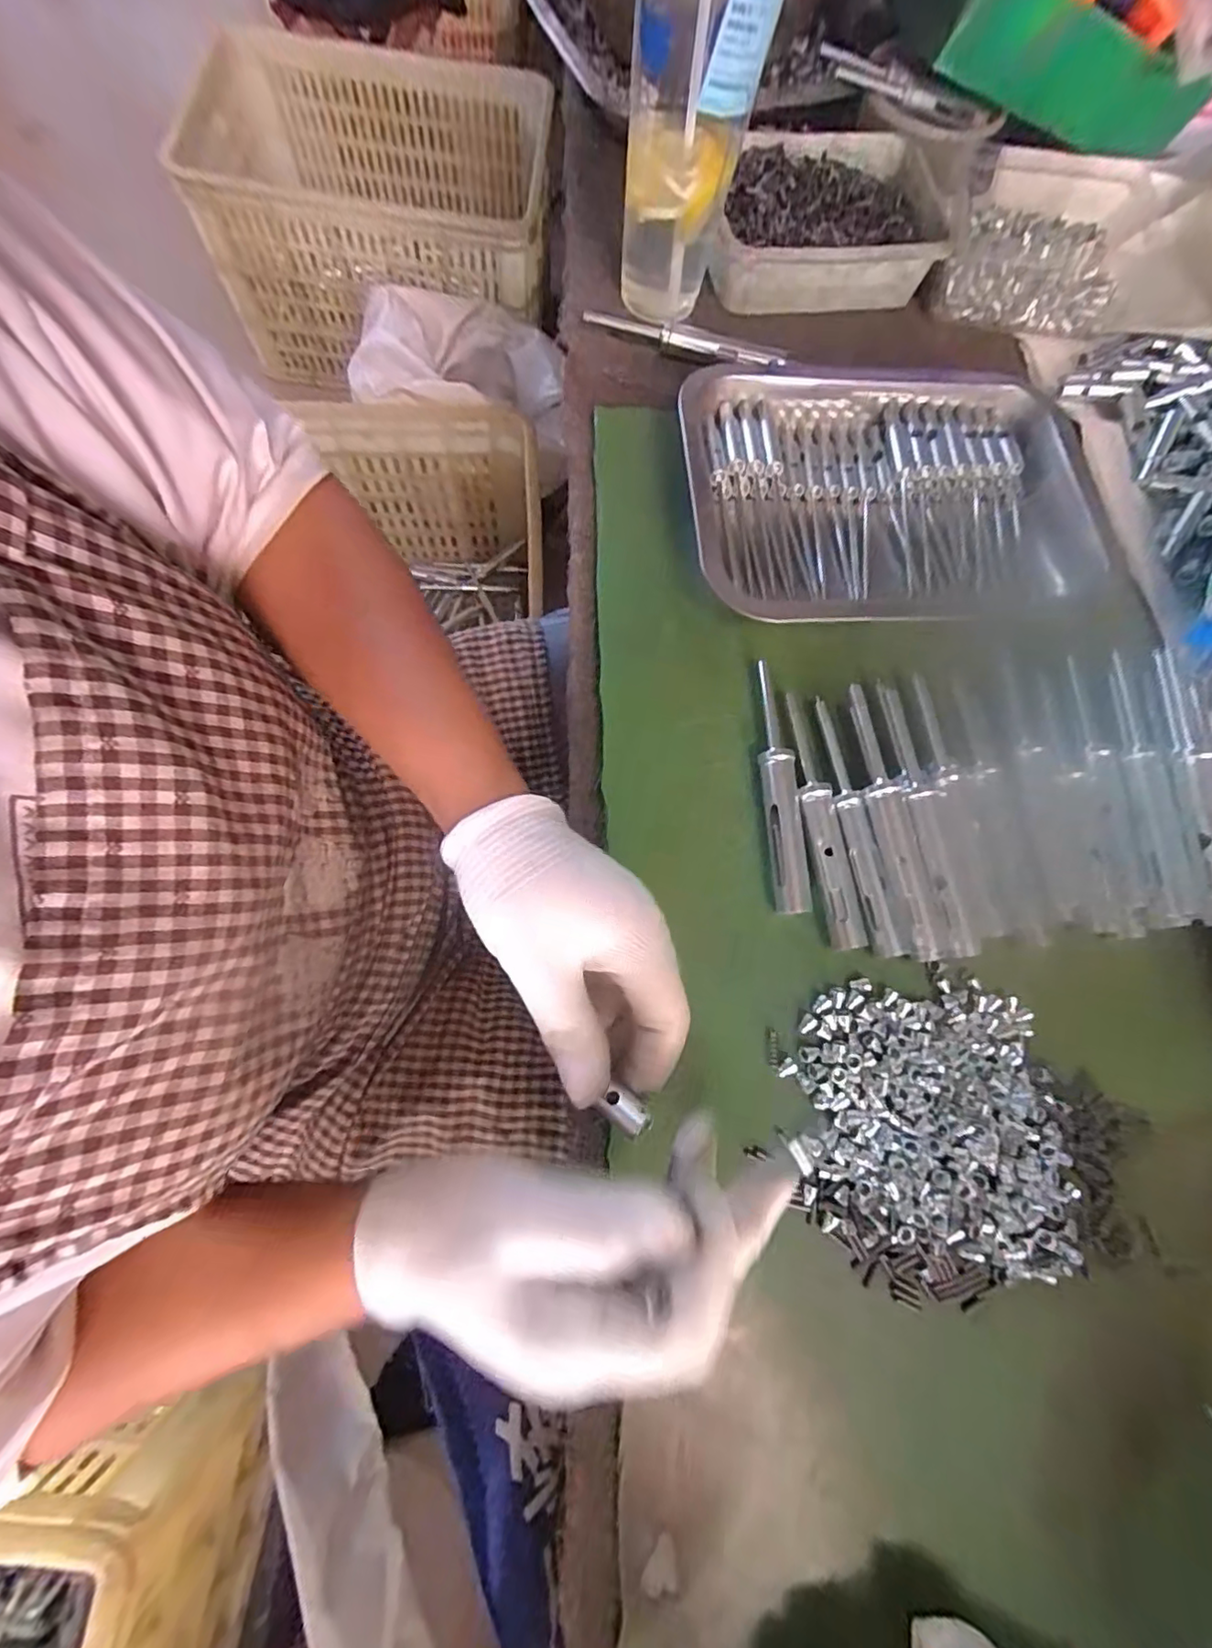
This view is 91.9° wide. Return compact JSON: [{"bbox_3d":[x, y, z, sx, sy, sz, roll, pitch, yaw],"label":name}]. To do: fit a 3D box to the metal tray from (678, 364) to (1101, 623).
[{"bbox_3d":[0.177,-0.206,0.367,0.245,0.034,0.188,-4,76,-5],"label":"metal tray"}]

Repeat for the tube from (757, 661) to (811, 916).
[{"bbox_3d":[0.094,-0.021,0.319,0.019,0.015,0.139,-1,76,-5],"label":"tube"}]

